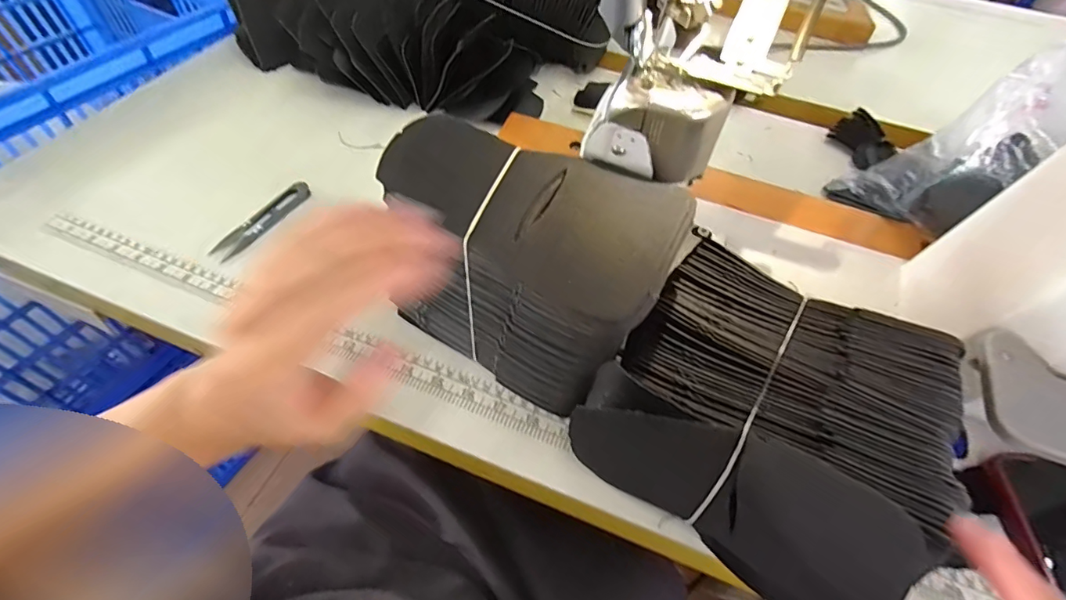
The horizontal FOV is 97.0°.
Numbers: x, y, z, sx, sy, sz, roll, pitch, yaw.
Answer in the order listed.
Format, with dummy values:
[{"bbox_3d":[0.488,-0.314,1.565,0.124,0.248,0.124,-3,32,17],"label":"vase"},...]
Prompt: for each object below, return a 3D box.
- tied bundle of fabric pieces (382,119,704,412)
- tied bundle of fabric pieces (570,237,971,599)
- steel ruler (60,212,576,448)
[{"bbox_3d":[-0.004,-0.020,0.323,0.174,0.142,0.104,30,56,17],"label":"tied bundle of fabric pieces"},{"bbox_3d":[0.134,0.074,0.295,0.169,0.106,0.166,31,57,17],"label":"tied bundle of fabric pieces"},{"bbox_3d":[-0.192,0.015,0.376,0.475,0.009,0.024,20,58,9],"label":"steel ruler"}]

